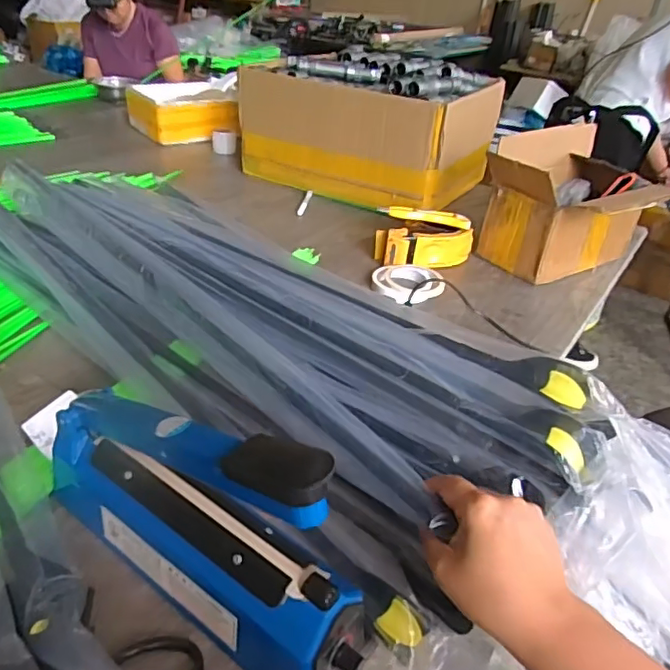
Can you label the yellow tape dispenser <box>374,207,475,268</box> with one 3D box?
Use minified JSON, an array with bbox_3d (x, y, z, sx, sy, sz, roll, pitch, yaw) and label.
[{"bbox_3d":[0.151,-0.161,0.980,0.163,0.065,0.113,10,34,8],"label":"yellow tape dispenser"}]

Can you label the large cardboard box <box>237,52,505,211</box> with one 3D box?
[{"bbox_3d":[0.068,-0.456,1.254,0.476,0.239,0.279,22,37,24],"label":"large cardboard box"}]

